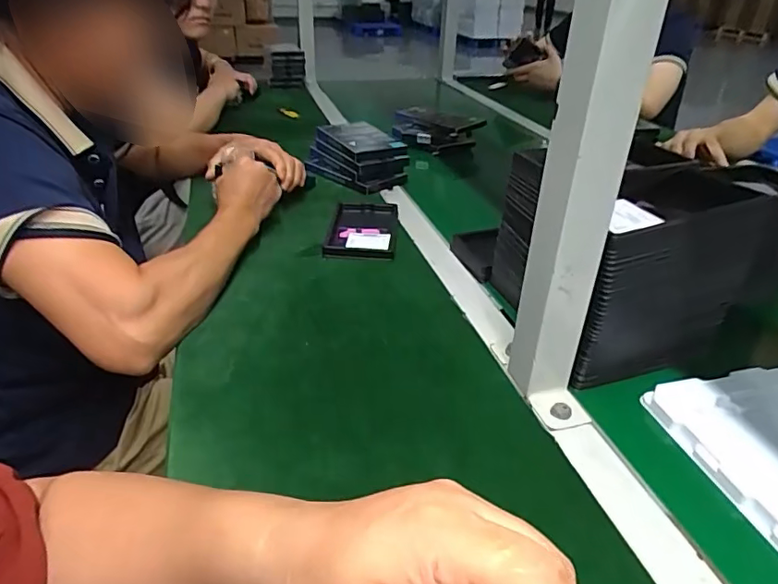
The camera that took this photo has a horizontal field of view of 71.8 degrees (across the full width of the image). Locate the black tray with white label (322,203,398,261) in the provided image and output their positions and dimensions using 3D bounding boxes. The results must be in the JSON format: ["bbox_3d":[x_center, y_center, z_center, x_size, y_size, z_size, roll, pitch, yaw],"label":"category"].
[{"bbox_3d":[-0.036,-0.087,0.749,0.092,0.016,0.161,3,31,1],"label":"black tray with white label"}]

